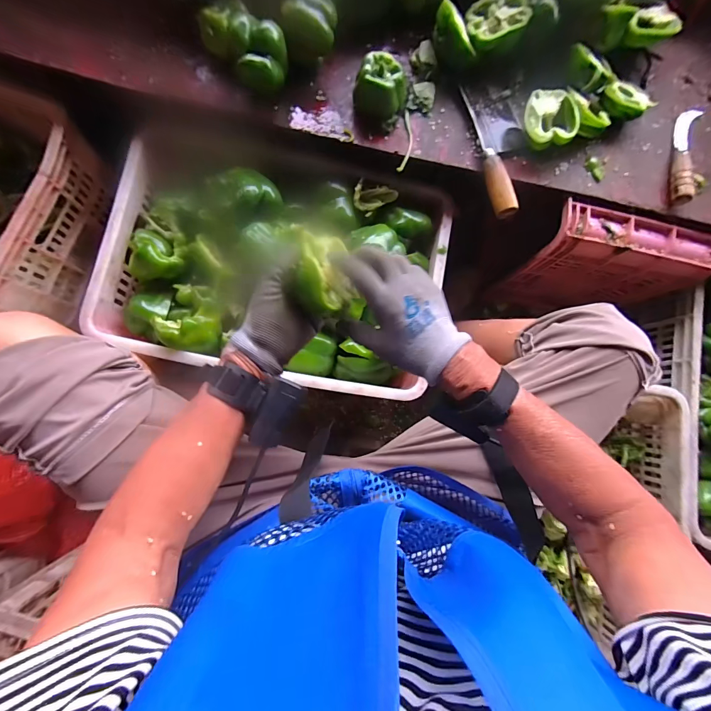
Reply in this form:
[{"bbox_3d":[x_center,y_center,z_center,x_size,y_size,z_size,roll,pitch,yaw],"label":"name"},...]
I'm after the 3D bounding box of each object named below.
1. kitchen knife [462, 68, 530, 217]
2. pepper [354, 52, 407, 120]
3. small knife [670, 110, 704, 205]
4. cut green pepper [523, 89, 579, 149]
[{"bbox_3d":[0.227,-0.321,0.519,0.096,0.030,0.234,-6,84,-6],"label":"kitchen knife"},{"bbox_3d":[0.037,-0.379,0.500,0.067,0.056,0.063,1,83,-6],"label":"pepper"},{"bbox_3d":[0.515,-0.317,0.541,0.032,0.029,0.176,20,82,-3],"label":"small knife"},{"bbox_3d":[0.281,-0.344,0.516,0.068,0.046,0.077,9,82,-4],"label":"cut green pepper"}]

